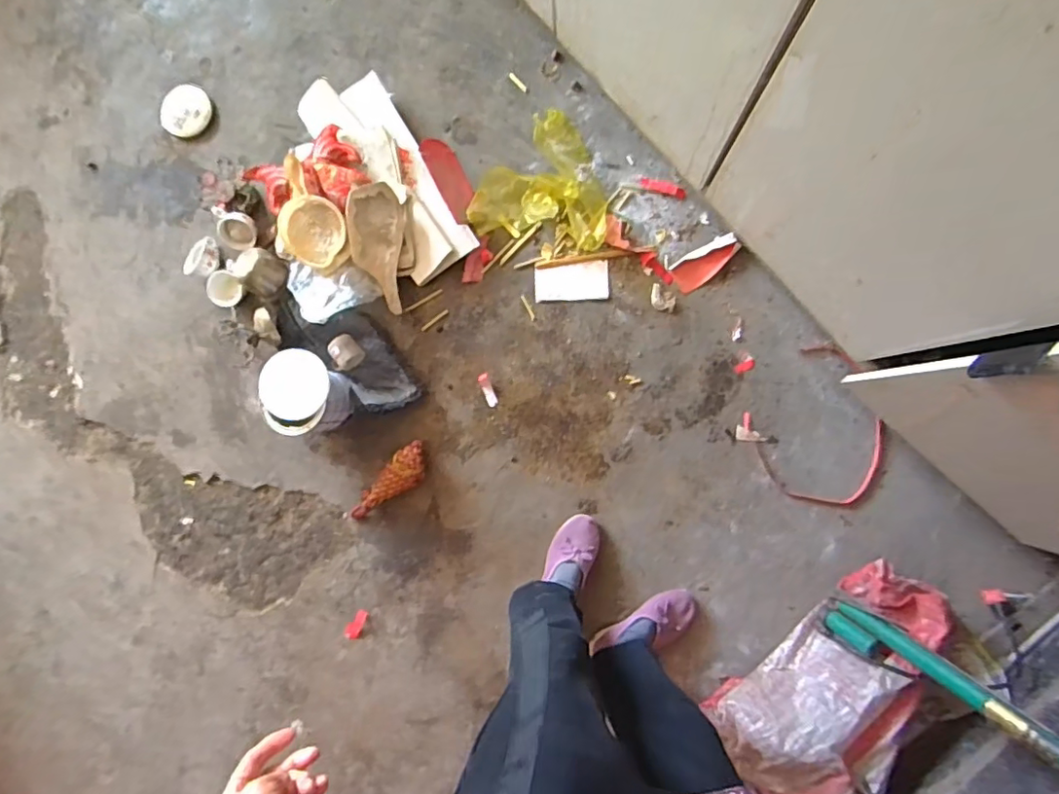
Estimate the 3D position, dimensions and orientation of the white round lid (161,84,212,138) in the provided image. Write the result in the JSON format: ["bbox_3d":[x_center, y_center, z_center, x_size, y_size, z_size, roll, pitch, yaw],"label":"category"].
[{"bbox_3d":[-0.765,-0.640,1.263,0.128,0.028,0.114,11,84,13],"label":"white round lid"}]

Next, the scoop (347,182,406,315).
[{"bbox_3d":[-0.303,-0.297,1.153,0.107,0.039,0.256,-6,103,1],"label":"scoop"}]

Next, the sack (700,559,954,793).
[{"bbox_3d":[0.593,0.541,1.065,0.468,0.160,0.240,-41,86,3],"label":"sack"}]

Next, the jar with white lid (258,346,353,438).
[{"bbox_3d":[-0.439,-0.007,1.142,0.140,0.181,0.149,0,87,5],"label":"jar with white lid"}]

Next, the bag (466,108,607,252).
[{"bbox_3d":[0.035,-0.460,1.164,0.285,0.088,0.280,12,89,6],"label":"bag"}]

